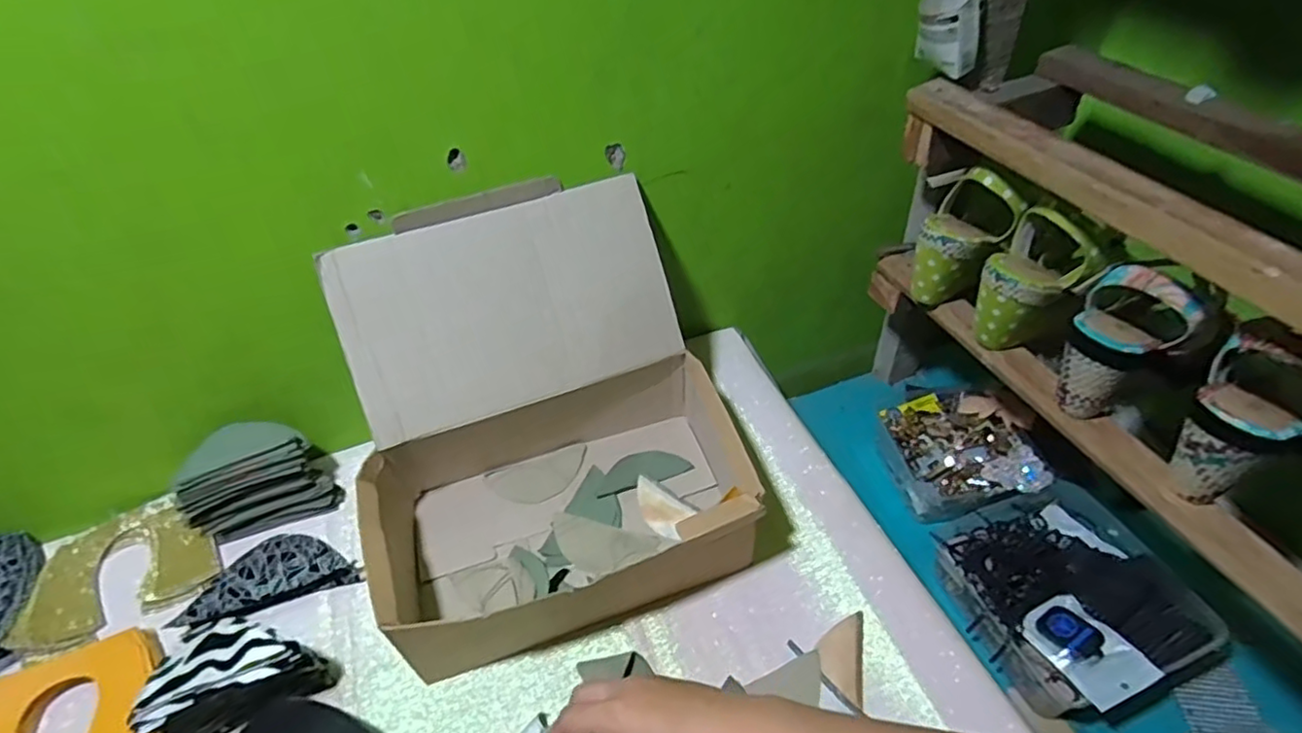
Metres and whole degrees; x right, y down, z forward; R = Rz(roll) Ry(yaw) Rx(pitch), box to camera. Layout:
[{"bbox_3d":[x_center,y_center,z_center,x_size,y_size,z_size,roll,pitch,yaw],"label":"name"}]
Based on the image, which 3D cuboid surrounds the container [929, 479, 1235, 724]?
[{"bbox_3d":[0.424,0.223,0.659,0.198,0.061,0.213,-17,46,-13],"label":"container"}]

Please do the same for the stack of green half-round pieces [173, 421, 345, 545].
[{"bbox_3d":[-0.408,0.113,0.665,0.131,0.090,0.069,-15,47,-10],"label":"stack of green half-round pieces"}]

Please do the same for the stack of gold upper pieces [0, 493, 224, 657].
[{"bbox_3d":[-0.530,0.203,0.640,0.162,0.022,0.134,-28,51,-21],"label":"stack of gold upper pieces"}]

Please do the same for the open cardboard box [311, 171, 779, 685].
[{"bbox_3d":[-0.104,0.043,0.602,0.335,0.240,0.329,-18,48,-13],"label":"open cardboard box"}]

